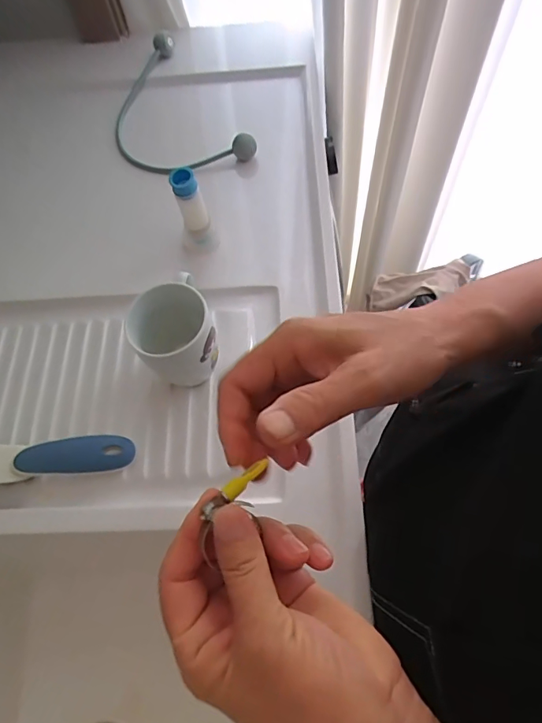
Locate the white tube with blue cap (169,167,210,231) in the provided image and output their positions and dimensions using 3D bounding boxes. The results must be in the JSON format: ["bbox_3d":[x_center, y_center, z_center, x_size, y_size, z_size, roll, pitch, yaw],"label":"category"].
[{"bbox_3d":[-0.092,-0.183,0.527,0.029,0.072,0.021,-13,64,-2],"label":"white tube with blue cap"}]

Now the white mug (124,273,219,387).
[{"bbox_3d":[-0.090,-0.021,0.468,0.078,0.090,0.073,-42,69,-16],"label":"white mug"}]

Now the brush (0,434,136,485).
[{"bbox_3d":[-0.223,0.099,0.469,0.162,0.038,0.040,-7,64,0],"label":"brush"}]

